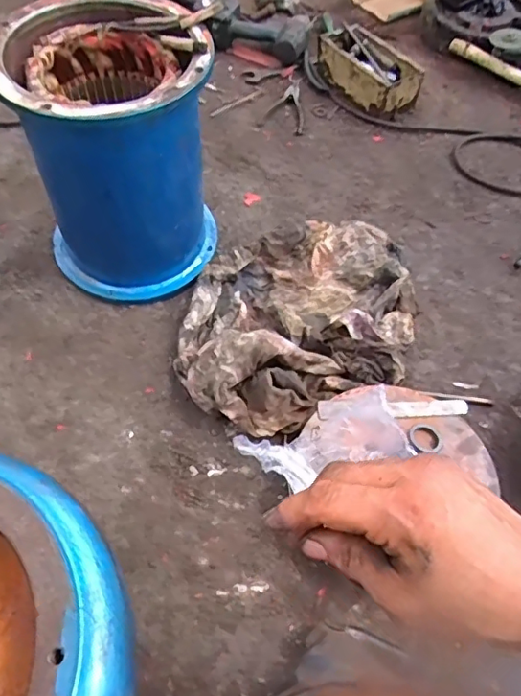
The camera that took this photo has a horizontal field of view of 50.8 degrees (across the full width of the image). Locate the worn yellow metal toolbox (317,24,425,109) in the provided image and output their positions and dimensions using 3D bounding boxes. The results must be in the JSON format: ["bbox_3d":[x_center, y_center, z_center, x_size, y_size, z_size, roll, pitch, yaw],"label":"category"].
[{"bbox_3d":[0.214,-0.562,1.107,0.116,0.076,0.220,-29,63,-17],"label":"worn yellow metal toolbox"}]

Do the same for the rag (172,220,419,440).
[{"bbox_3d":[0.066,-0.057,0.780,0.402,0.081,0.301,-28,64,-19],"label":"rag"}]

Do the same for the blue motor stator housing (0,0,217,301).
[{"bbox_3d":[-0.187,-0.251,0.752,0.247,0.322,0.232,-13,59,-12],"label":"blue motor stator housing"}]

